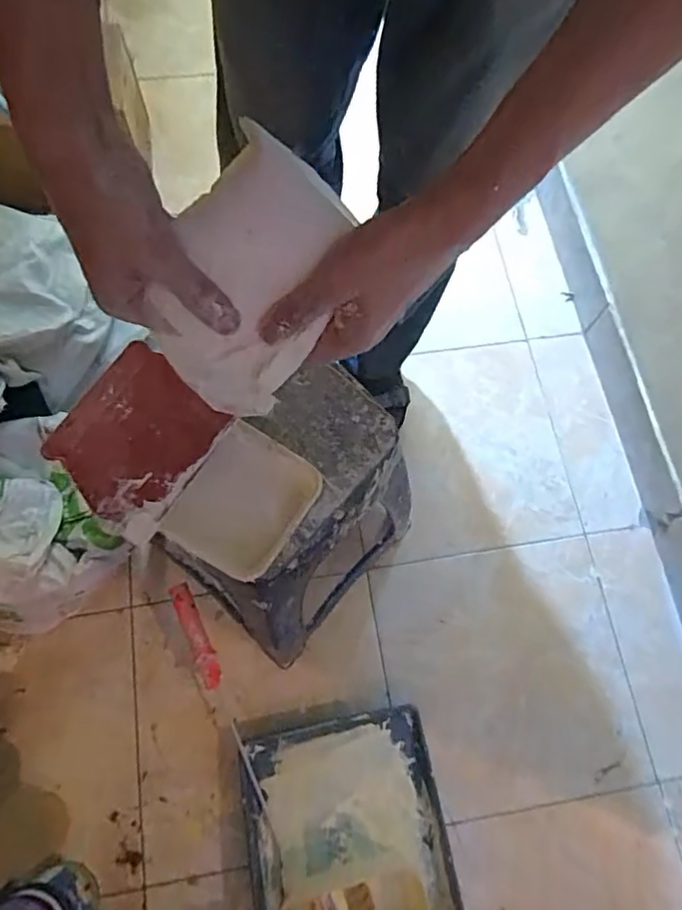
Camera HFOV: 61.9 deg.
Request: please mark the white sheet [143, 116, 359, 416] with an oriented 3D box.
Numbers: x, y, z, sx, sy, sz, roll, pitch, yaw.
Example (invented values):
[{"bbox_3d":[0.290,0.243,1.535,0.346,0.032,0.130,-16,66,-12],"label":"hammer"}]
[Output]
[{"bbox_3d":[-0.061,-0.113,0.370,0.105,0.026,0.158,31,99,0],"label":"white sheet"}]

